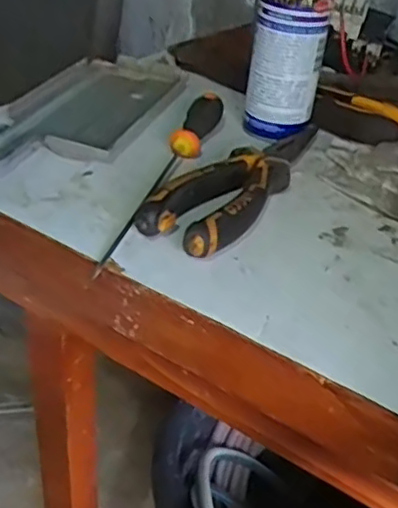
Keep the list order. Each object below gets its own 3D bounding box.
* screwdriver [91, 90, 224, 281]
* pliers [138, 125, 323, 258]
[{"bbox_3d":[-0.020,-0.058,0.409,0.018,0.023,0.223,14,37,10],"label":"screwdriver"},{"bbox_3d":[0.035,-0.055,0.410,0.052,0.023,0.196,23,40,21],"label":"pliers"}]

